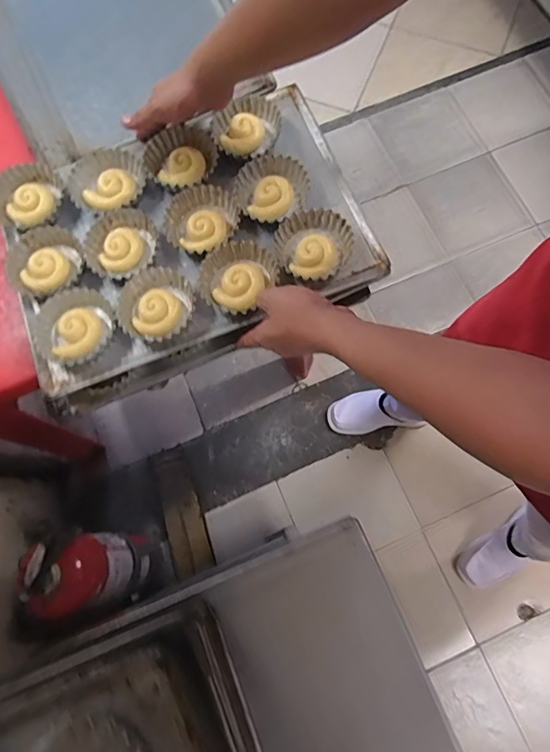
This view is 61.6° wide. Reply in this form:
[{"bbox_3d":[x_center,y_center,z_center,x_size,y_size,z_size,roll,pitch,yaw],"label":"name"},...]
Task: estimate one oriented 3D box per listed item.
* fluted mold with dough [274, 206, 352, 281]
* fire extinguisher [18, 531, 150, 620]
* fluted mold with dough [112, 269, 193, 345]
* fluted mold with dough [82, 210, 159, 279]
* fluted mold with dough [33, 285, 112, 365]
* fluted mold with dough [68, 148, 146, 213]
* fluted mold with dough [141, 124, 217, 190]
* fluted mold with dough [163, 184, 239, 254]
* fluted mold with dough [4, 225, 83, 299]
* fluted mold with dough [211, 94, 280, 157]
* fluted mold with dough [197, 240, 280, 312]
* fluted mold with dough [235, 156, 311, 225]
[{"bbox_3d":[0.048,-0.165,0.579,0.087,0.030,0.095,0,75,1],"label":"fluted mold with dough"},{"bbox_3d":[-0.357,0.385,0.929,0.108,0.433,0.124,-19,76,-4],"label":"fire extinguisher"},{"bbox_3d":[-0.146,-0.084,0.571,0.092,0.030,0.098,0,75,1],"label":"fluted mold with dough"},{"bbox_3d":[-0.201,-0.167,0.600,0.094,0.029,0.089,0,75,1],"label":"fluted mold with dough"},{"bbox_3d":[-0.246,-0.058,0.577,0.090,0.032,0.092,0,75,1],"label":"fluted mold with dough"},{"bbox_3d":[-0.227,-0.261,0.627,0.102,0.028,0.092,15,76,4],"label":"fluted mold with dough"},{"bbox_3d":[-0.124,-0.290,0.630,0.097,0.031,0.095,0,75,1],"label":"fluted mold with dough"},{"bbox_3d":[-0.096,-0.200,0.601,0.093,0.031,0.093,0,75,1],"label":"fluted mold with dough"},{"bbox_3d":[-0.298,-0.140,0.599,0.099,0.034,0.096,-12,76,-2],"label":"fluted mold with dough"},{"bbox_3d":[-0.041,-0.340,0.634,0.091,0.029,0.082,-4,75,-1],"label":"fluted mold with dough"},{"bbox_3d":[-0.047,-0.122,0.575,0.084,0.029,0.092,0,75,1],"label":"fluted mold with dough"},{"bbox_3d":[-0.004,-0.240,0.603,0.090,0.030,0.095,-23,76,-5],"label":"fluted mold with dough"}]

